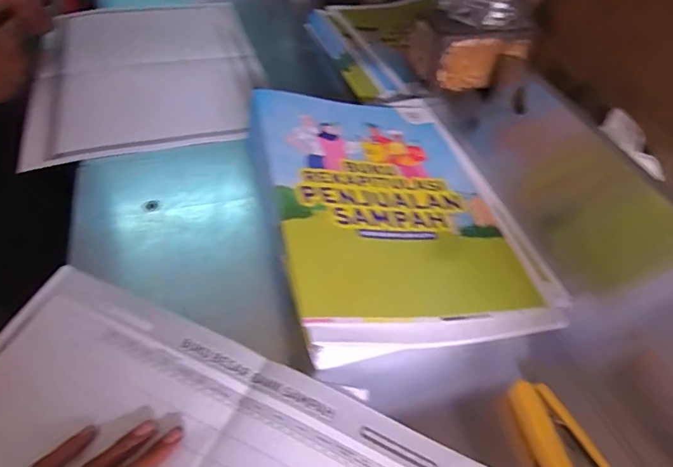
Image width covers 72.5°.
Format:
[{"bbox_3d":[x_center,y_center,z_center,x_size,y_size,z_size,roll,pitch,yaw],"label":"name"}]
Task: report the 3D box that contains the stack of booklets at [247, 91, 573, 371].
[{"bbox_3d":[0.049,-0.037,0.450,0.238,0.023,0.326,-3,48,-22],"label":"stack of booklets"}]

